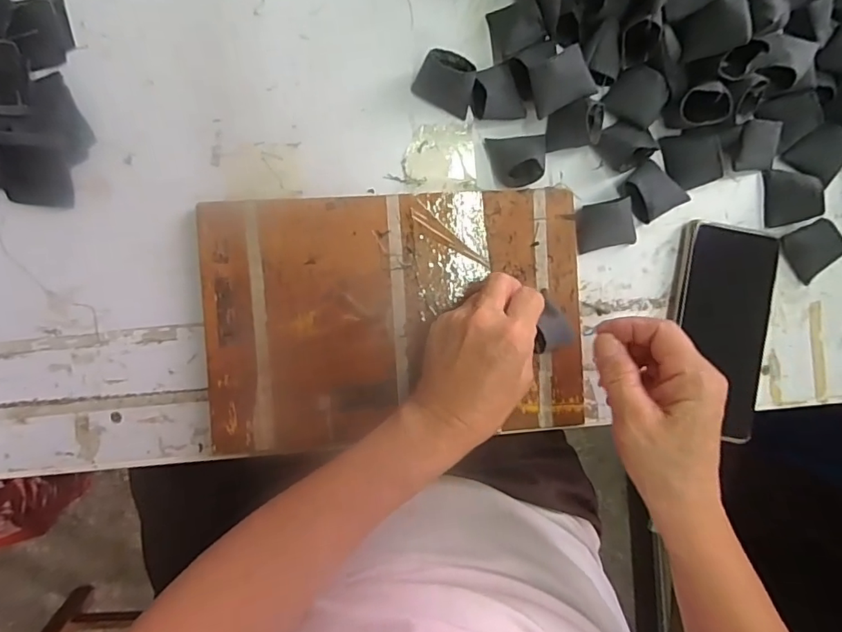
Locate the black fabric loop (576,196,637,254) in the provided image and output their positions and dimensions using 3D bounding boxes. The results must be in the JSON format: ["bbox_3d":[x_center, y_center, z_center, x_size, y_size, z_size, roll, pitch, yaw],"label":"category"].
[{"bbox_3d":[0.139,-0.068,0.386,0.045,0.019,0.033,-12,91,-4],"label":"black fabric loop"}]

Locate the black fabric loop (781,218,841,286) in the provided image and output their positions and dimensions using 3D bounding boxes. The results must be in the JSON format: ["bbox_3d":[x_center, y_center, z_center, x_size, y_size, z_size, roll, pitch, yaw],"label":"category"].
[{"bbox_3d":[0.302,-0.049,0.397,0.033,0.024,0.041,-28,92,-4],"label":"black fabric loop"}]

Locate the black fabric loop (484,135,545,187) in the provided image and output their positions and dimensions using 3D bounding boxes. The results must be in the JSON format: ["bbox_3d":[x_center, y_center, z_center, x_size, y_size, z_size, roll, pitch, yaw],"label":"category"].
[{"bbox_3d":[0.072,-0.116,0.378,0.041,0.026,0.036,-5,90,-5],"label":"black fabric loop"}]

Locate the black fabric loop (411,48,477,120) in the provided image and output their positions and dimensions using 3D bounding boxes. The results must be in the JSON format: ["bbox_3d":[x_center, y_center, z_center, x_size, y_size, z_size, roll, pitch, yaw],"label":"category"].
[{"bbox_3d":[0.020,-0.172,0.373,0.042,0.027,0.032,25,88,-4],"label":"black fabric loop"}]

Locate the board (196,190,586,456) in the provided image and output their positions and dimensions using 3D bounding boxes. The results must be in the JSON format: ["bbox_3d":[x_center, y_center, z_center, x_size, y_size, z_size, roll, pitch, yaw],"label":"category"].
[{"bbox_3d":[-0.016,0.001,0.375,0.270,0.007,0.175,-4,90,-5],"label":"board"}]

